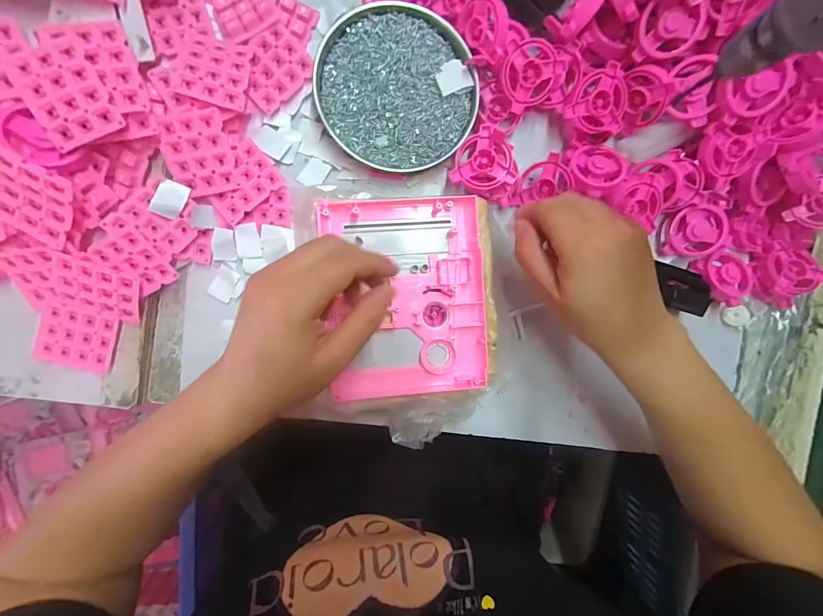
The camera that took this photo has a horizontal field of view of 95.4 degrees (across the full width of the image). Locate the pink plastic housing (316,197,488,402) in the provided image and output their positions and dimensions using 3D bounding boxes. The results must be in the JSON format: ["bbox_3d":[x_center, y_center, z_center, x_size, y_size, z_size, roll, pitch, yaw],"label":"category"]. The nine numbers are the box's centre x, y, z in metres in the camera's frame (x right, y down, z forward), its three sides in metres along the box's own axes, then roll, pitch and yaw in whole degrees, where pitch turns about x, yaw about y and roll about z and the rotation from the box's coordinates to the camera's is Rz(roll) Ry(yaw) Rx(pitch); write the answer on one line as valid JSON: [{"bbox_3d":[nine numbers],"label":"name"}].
[{"bbox_3d":[-0.004,-0.008,0.318,0.129,0.018,0.163,-4,95,-5],"label":"pink plastic housing"}]

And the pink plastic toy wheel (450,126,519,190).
[{"bbox_3d":[0.059,-0.128,0.324,0.052,0.021,0.051,0,95,-6],"label":"pink plastic toy wheel"}]

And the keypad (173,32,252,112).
[{"bbox_3d":[-0.154,-0.188,0.296,0.049,0.008,0.054,10,80,-17],"label":"keypad"}]

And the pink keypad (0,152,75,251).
[{"bbox_3d":[-0.269,-0.076,0.264,0.049,0.009,0.057,30,123,-17],"label":"pink keypad"}]

